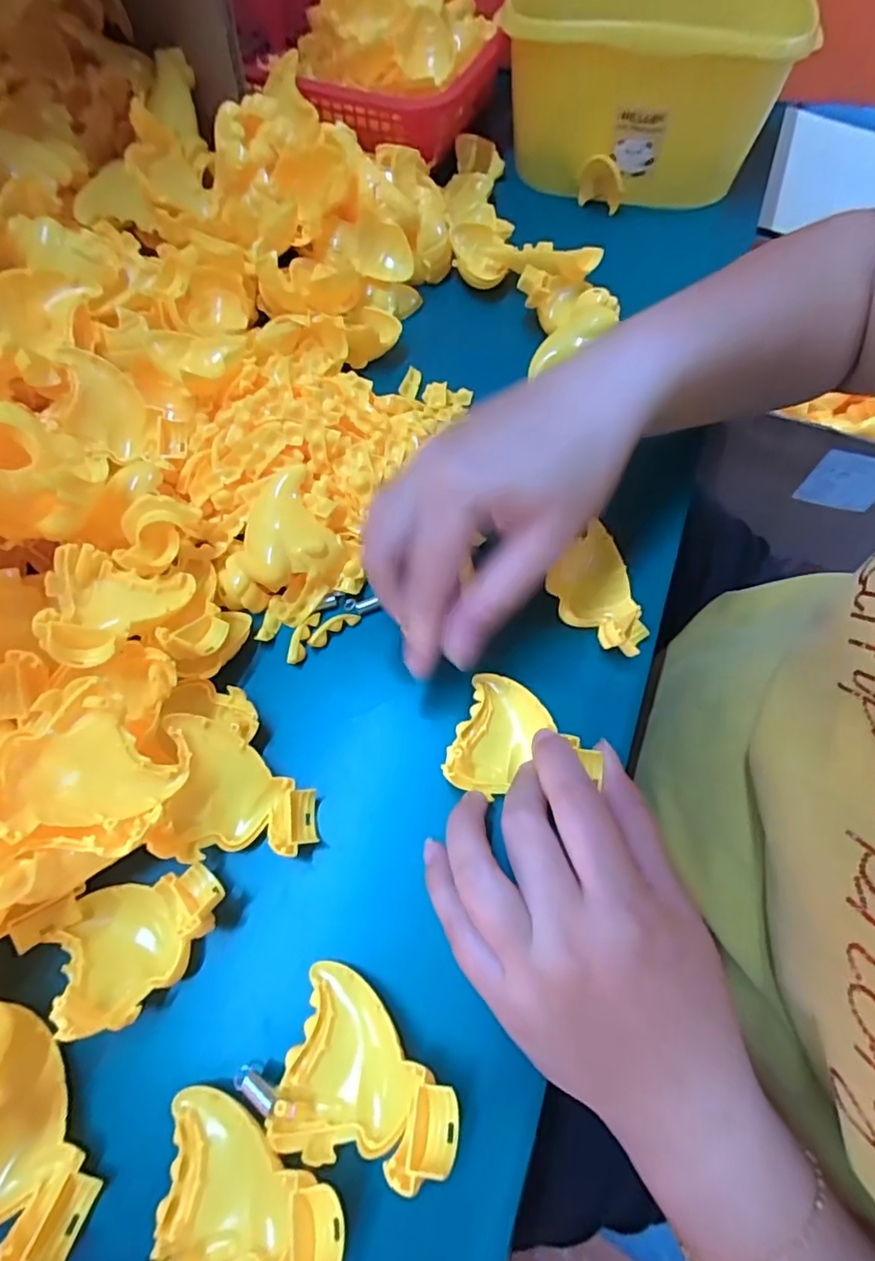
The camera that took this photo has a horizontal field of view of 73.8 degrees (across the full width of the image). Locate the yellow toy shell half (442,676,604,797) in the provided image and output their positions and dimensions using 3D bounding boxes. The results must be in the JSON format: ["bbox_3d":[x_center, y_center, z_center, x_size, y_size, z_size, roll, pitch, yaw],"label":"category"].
[{"bbox_3d":[0.038,0.049,0.264,0.059,0.027,0.055,18,66,8],"label":"yellow toy shell half"}]

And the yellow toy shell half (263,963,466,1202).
[{"bbox_3d":[-0.024,0.159,0.208,0.063,0.032,0.055,12,65,6],"label":"yellow toy shell half"}]

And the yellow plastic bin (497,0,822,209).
[{"bbox_3d":[0.162,-0.441,0.451,0.208,0.113,0.205,10,65,5],"label":"yellow plastic bin"}]

